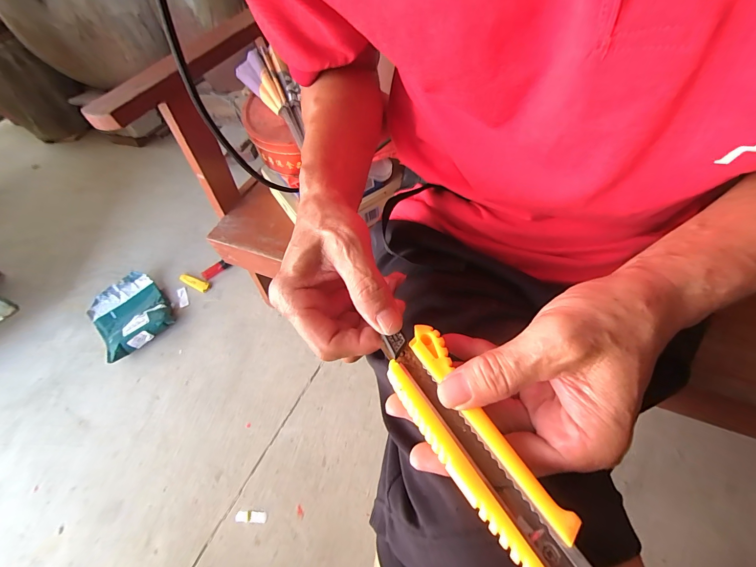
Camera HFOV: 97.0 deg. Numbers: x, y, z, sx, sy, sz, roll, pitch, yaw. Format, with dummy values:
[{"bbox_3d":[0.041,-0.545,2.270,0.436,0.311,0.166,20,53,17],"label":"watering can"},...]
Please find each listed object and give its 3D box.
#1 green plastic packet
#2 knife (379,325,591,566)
[{"bbox_3d":[-0.754,0.097,1.017,0.257,0.060,0.199,36,64,28],"label":"green plastic packet"},{"bbox_3d":[0.048,0.080,0.169,0.038,0.009,0.151,-25,47,-13],"label":"knife"}]

